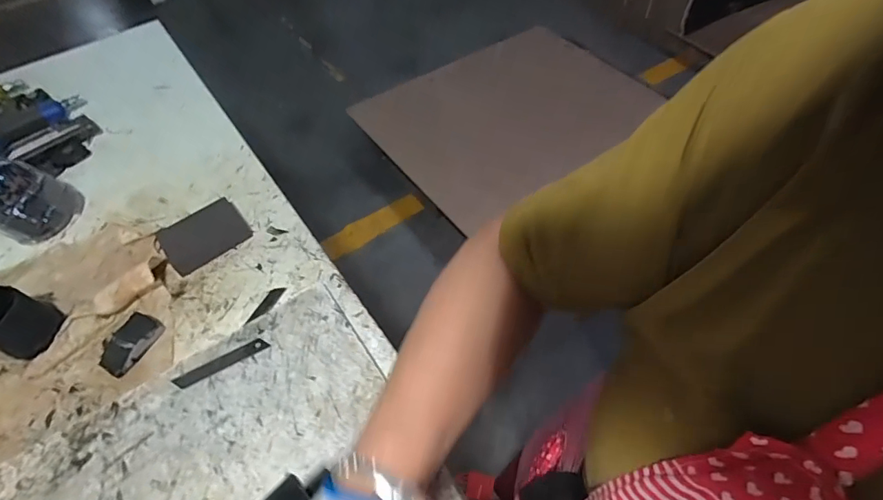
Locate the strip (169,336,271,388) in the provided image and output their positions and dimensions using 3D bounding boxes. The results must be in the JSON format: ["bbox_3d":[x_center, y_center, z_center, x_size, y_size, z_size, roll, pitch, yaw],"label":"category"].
[{"bbox_3d":[-0.237,0.120,0.475,0.098,0.004,0.015,-24,57,-16],"label":"strip"}]

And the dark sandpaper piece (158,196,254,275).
[{"bbox_3d":[-0.309,-0.019,0.576,0.099,0.010,0.075,-37,80,-24],"label":"dark sandpaper piece"}]

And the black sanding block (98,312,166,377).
[{"bbox_3d":[-0.348,0.104,0.492,0.036,0.020,0.067,27,59,19],"label":"black sanding block"}]

